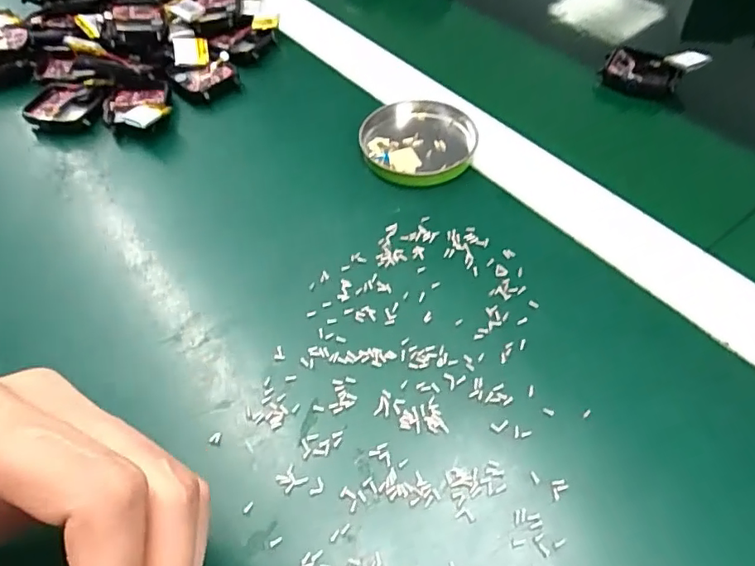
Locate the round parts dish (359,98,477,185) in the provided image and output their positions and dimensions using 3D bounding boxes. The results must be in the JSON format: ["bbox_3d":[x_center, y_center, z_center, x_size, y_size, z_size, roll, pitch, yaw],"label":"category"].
[{"bbox_3d":[0.024,-0.080,0.319,0.066,0.011,0.063,-2,52,2],"label":"round parts dish"}]

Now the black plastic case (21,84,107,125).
[{"bbox_3d":[-0.197,-0.111,0.349,0.041,0.009,0.035,10,58,4],"label":"black plastic case"}]

